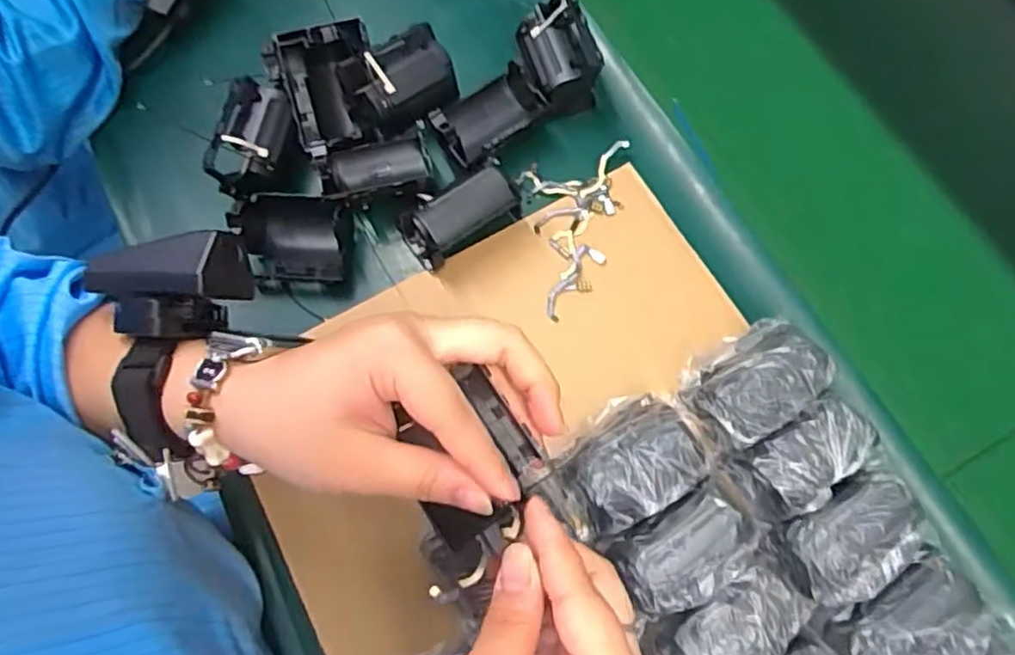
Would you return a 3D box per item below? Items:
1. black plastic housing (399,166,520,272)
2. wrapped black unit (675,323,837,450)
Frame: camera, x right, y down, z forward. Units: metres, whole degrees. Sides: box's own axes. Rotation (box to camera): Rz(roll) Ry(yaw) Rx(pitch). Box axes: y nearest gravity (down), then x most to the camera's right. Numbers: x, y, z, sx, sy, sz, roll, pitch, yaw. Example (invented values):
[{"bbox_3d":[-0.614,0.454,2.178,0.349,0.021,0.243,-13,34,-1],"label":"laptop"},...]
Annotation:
[{"bbox_3d":[-0.027,-0.067,0.420,0.071,0.041,0.030,-26,72,-7],"label":"black plastic housing"},{"bbox_3d":[0.135,0.031,0.374,0.067,0.043,0.052,-32,73,-9],"label":"wrapped black unit"}]

